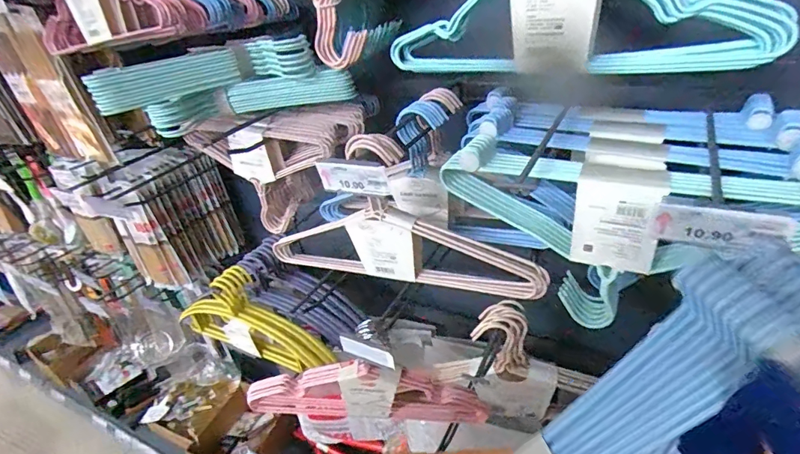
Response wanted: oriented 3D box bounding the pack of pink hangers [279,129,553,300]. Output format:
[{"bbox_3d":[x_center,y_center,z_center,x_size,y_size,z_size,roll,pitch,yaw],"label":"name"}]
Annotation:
[{"bbox_3d":[-0.012,-0.014,0.569,0.390,0.214,0.032,8,36,22],"label":"pack of pink hangers"}]

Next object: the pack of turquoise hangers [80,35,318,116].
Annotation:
[{"bbox_3d":[-0.272,-0.238,0.653,0.275,0.055,0.121,-15,34,-13],"label":"pack of turquoise hangers"}]

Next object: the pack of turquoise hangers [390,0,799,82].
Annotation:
[{"bbox_3d":[0.165,-0.273,0.461,0.424,0.221,0.036,15,38,29],"label":"pack of turquoise hangers"}]

